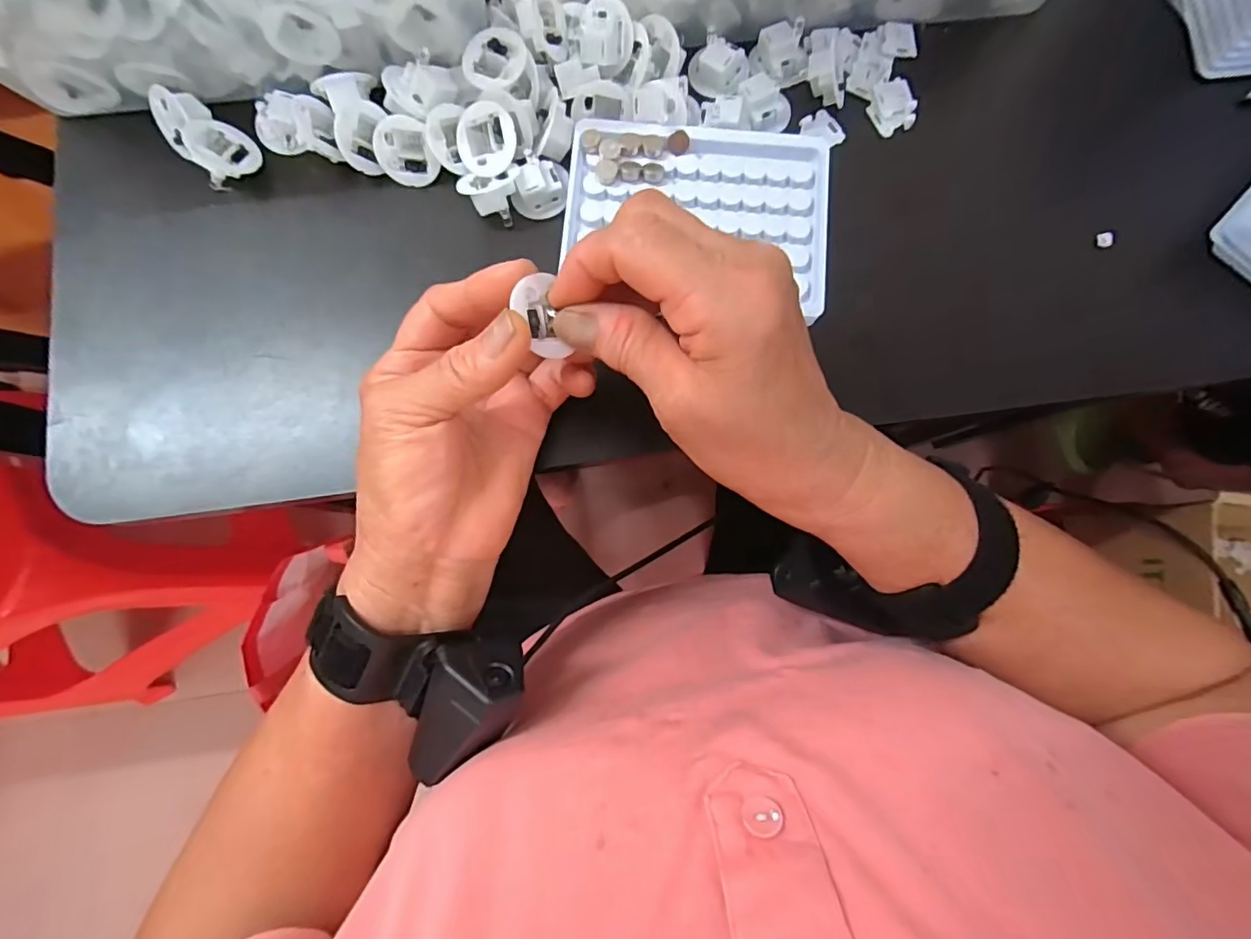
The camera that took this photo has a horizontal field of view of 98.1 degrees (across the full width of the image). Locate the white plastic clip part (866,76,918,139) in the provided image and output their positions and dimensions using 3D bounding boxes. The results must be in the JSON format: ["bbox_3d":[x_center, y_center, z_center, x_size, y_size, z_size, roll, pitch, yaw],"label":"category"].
[{"bbox_3d":[0.145,-0.198,0.296,0.024,0.007,0.030,-15,82,-2],"label":"white plastic clip part"}]

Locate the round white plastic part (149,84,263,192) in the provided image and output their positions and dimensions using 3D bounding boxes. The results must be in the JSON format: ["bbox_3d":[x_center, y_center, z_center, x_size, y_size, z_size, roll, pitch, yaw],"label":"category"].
[{"bbox_3d":[-0.222,-0.176,0.284,0.031,0.022,0.053,-44,84,-6],"label":"round white plastic part"}]

